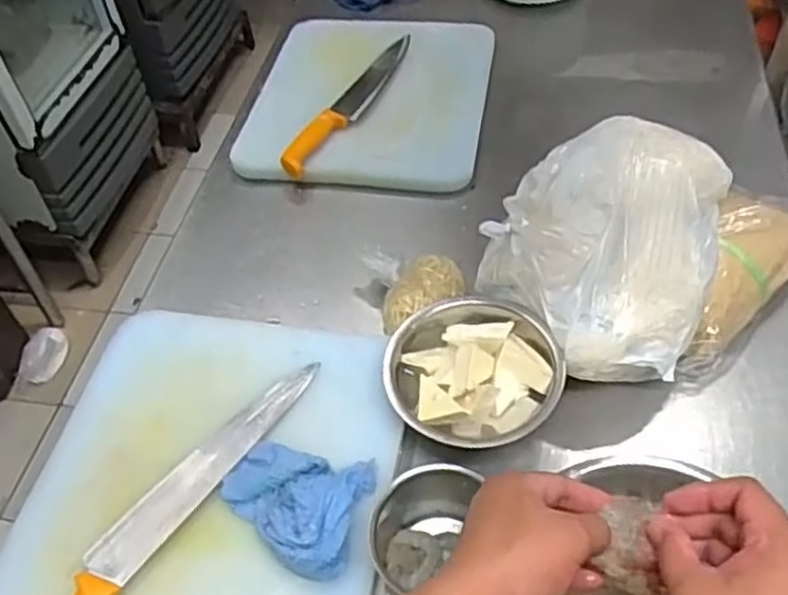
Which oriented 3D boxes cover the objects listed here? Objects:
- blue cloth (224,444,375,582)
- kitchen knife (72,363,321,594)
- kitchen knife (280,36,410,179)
[{"bbox_3d":[-0.097,0.187,0.683,0.132,0.025,0.114,12,51,15],"label":"blue cloth"},{"bbox_3d":[-0.217,0.201,0.691,0.048,0.023,0.409,25,55,24],"label":"kitchen knife"},{"bbox_3d":[-0.061,-0.287,1.080,0.049,0.017,0.337,20,53,20],"label":"kitchen knife"}]

